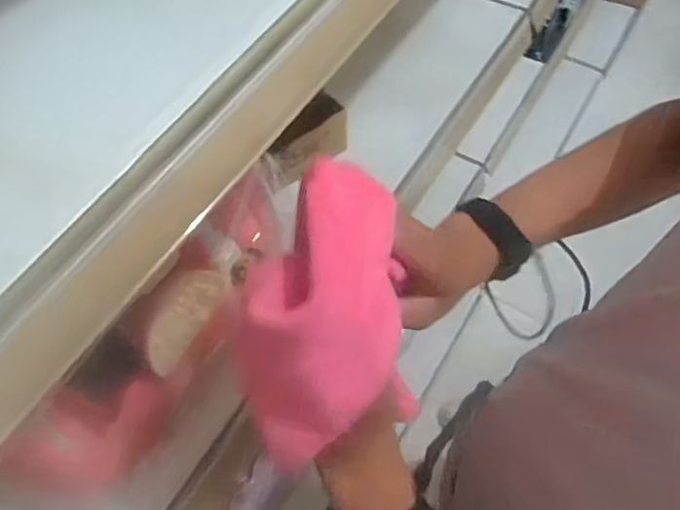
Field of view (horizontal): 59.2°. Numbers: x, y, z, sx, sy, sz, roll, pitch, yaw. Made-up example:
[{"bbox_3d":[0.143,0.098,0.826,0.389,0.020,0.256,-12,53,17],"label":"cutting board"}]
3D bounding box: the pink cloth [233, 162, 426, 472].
[{"bbox_3d":[-0.007,0.026,0.324,0.085,0.110,0.127,-6,59,-3],"label":"pink cloth"}]

